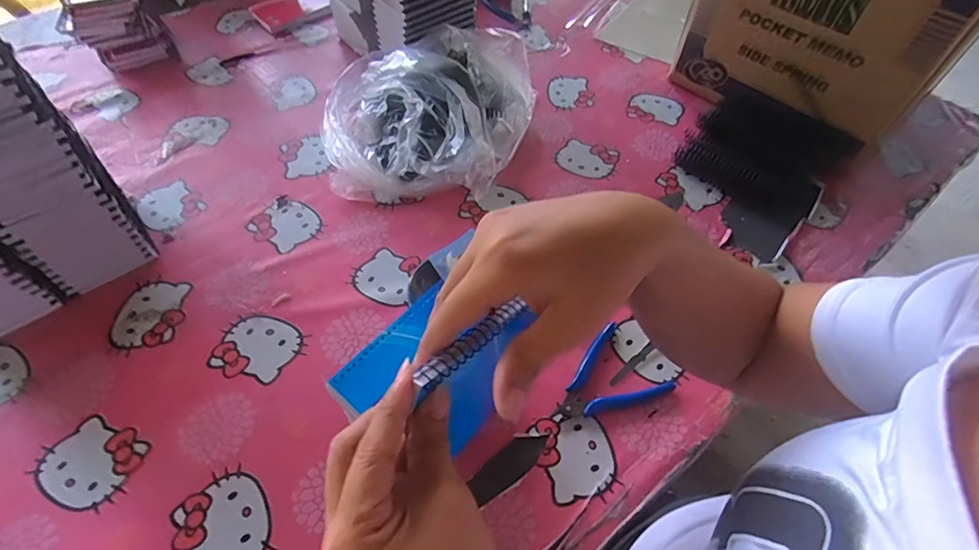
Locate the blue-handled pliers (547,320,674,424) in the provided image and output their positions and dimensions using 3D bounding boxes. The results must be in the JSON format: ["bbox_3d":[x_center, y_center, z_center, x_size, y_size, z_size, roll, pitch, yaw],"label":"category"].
[{"bbox_3d":[0.109,0.107,0.477,0.112,0.012,0.083,-28,60,-20],"label":"blue-handled pliers"}]

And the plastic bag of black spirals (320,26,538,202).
[{"bbox_3d":[-0.083,-0.216,0.635,0.255,0.123,0.243,12,55,7],"label":"plastic bag of black spirals"}]

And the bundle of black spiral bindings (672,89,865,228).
[{"bbox_3d":[0.360,-0.166,0.652,0.187,0.050,0.156,39,62,23],"label":"bundle of black spiral bindings"}]

